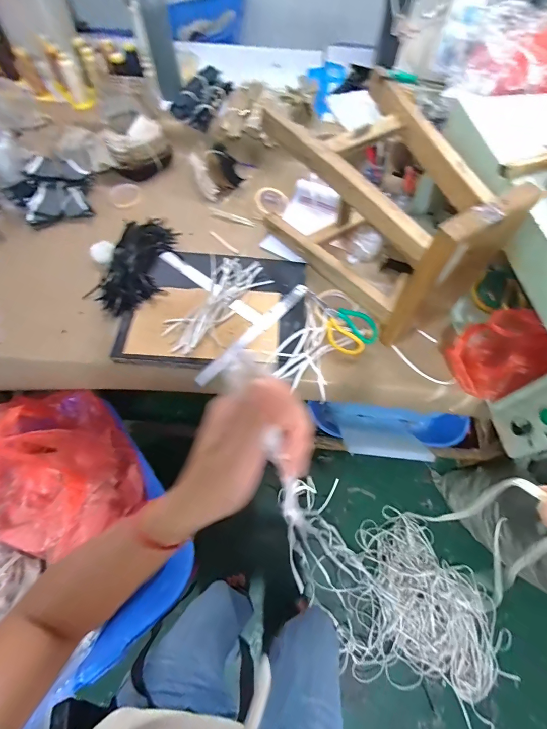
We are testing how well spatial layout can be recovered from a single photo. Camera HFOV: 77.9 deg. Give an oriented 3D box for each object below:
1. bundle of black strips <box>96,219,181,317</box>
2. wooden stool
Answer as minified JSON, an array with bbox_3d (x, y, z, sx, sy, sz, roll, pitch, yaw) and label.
[{"bbox_3d":[-0.320,-0.248,0.802,0.159,0.052,0.279,2,64,0],"label":"bundle of black strips"},{"bbox_3d":[0.213,-0.299,0.694,0.259,0.298,0.418,-30,68,-15],"label":"wooden stool"}]

